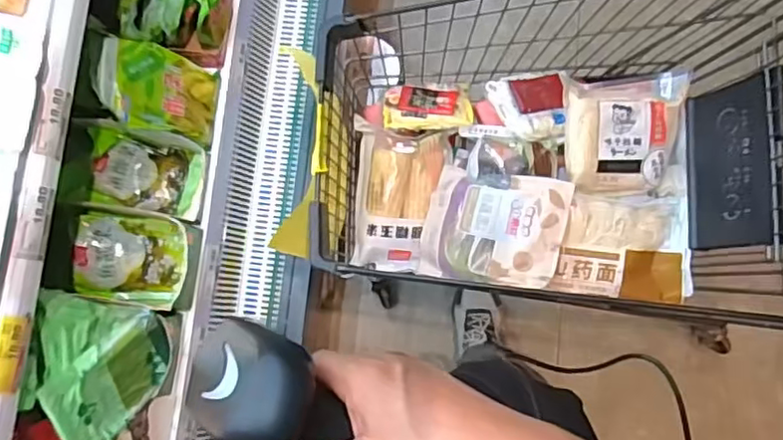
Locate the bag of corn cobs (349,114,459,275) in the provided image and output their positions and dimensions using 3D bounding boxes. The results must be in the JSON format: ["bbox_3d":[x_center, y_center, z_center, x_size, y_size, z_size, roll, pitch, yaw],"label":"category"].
[{"bbox_3d":[0.008,-0.034,0.929,0.135,0.051,0.213,8,83,5],"label":"bag of corn cobs"}]

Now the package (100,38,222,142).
[{"bbox_3d":[-0.363,-0.212,0.999,0.026,0.190,0.142,-21,67,42],"label":"package"}]

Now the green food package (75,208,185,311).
[{"bbox_3d":[-0.405,0.059,0.981,0.156,0.060,0.140,8,83,5],"label":"green food package"}]

